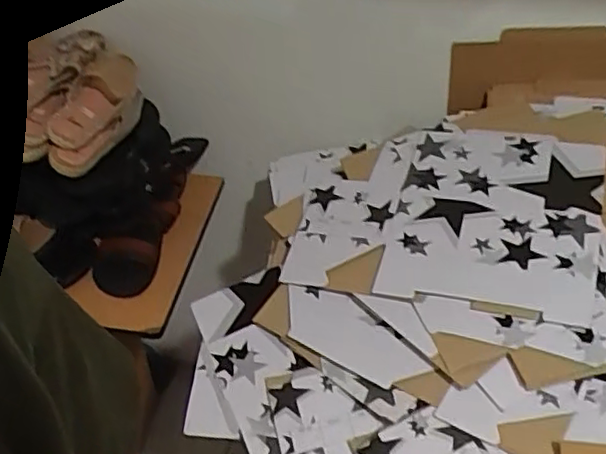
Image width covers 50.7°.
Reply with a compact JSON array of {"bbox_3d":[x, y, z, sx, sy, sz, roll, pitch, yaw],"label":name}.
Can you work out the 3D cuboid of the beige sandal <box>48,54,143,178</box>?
[{"bbox_3d":[-0.339,-0.193,1.062,0.076,0.105,0.252,9,43,9],"label":"beige sandal"}]

